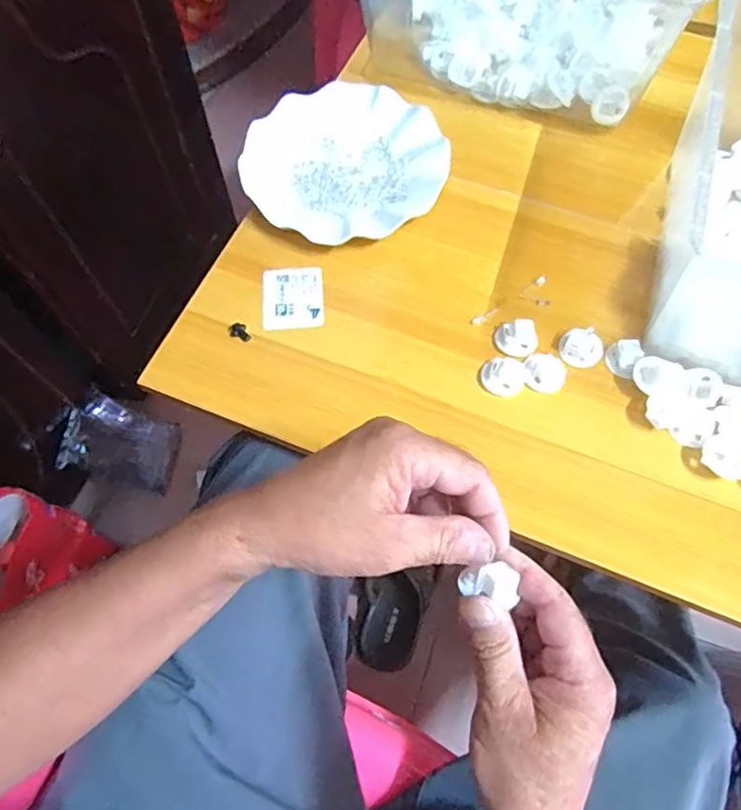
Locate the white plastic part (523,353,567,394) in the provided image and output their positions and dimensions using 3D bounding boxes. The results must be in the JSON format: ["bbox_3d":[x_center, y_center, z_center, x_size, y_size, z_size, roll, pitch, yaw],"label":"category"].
[{"bbox_3d":[0.136,-0.025,0.469,0.033,0.012,0.029,20,67,9],"label":"white plastic part"}]

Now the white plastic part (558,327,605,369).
[{"bbox_3d":[0.169,-0.046,0.477,0.033,0.016,0.029,-2,65,-1],"label":"white plastic part"}]

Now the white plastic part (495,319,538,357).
[{"bbox_3d":[0.118,-0.054,0.479,0.033,0.016,0.028,25,68,11],"label":"white plastic part"}]

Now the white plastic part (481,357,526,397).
[{"bbox_3d":[0.104,-0.021,0.468,0.033,0.016,0.028,24,67,11],"label":"white plastic part"}]

